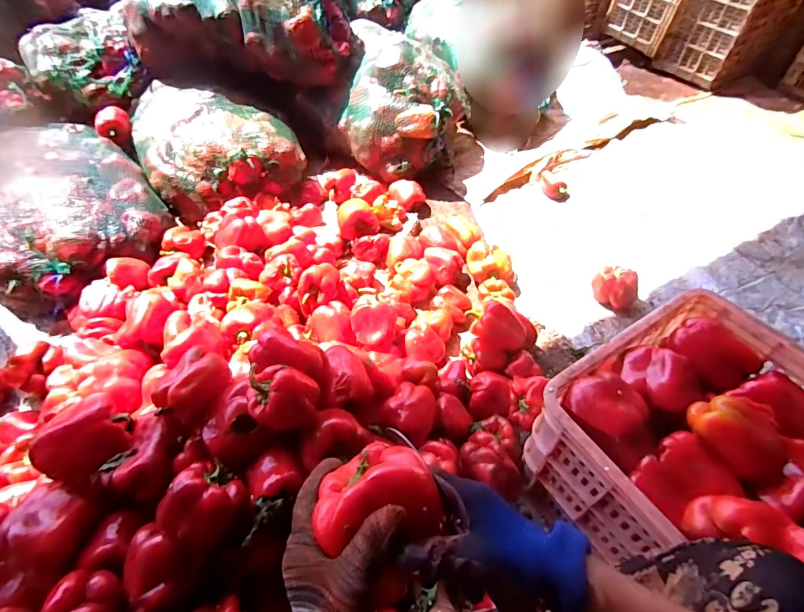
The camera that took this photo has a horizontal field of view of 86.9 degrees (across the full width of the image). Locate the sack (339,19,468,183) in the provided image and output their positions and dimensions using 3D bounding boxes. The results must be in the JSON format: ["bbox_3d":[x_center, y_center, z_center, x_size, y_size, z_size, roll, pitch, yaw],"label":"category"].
[{"bbox_3d":[0.008,-0.687,1.376,0.372,0.268,0.543,1,51,2],"label":"sack"}]

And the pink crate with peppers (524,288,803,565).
[{"bbox_3d":[0.457,0.246,0.539,0.358,0.218,0.501,-26,55,-19],"label":"pink crate with peppers"}]

